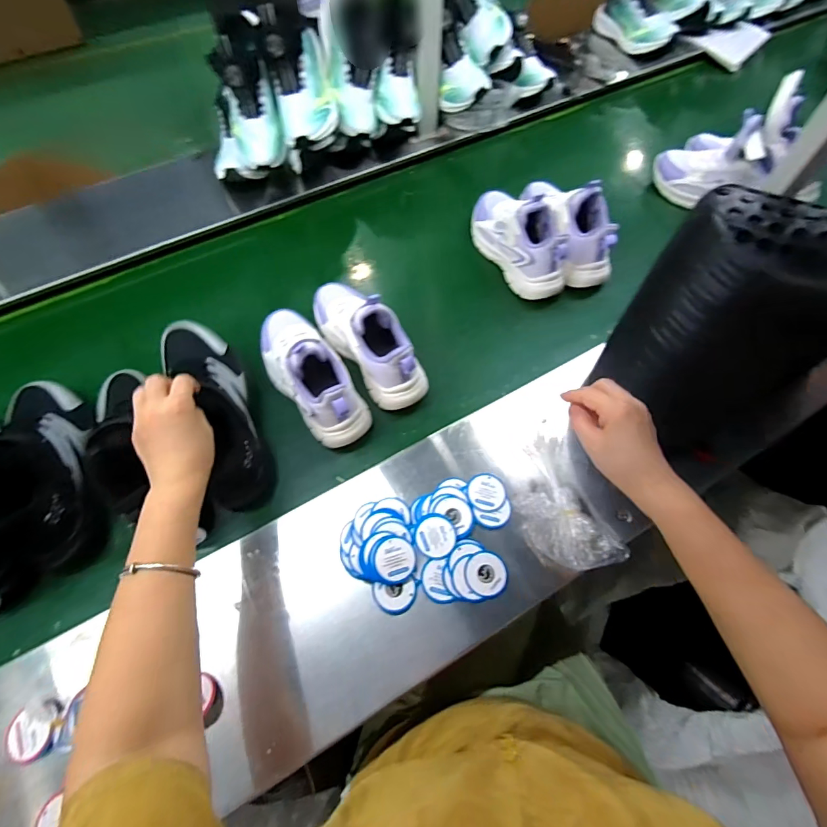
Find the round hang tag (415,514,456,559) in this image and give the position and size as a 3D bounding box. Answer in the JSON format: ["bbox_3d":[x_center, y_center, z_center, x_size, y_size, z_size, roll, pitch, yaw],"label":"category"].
[{"bbox_3d":[0.026,0.143,0.489,0.046,0.006,0.050,0,62,0],"label":"round hang tag"}]

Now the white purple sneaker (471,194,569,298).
[{"bbox_3d":[0.180,-0.311,0.720,0.091,0.134,0.234,-23,64,-12],"label":"white purple sneaker"}]

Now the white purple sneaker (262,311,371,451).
[{"bbox_3d":[-0.156,-0.069,0.588,0.093,0.118,0.241,-28,65,-14],"label":"white purple sneaker"}]

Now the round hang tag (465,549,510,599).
[{"bbox_3d":[0.083,0.182,0.474,0.048,0.004,0.049,0,69,0],"label":"round hang tag"}]

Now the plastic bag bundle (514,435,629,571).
[{"bbox_3d":[0.169,0.105,0.501,0.094,0.019,0.162,-15,63,-7],"label":"plastic bag bundle"}]

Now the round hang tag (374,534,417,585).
[{"bbox_3d":[-0.020,0.164,0.472,0.049,0.009,0.051,4,73,-12],"label":"round hang tag"}]

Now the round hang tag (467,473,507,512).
[{"bbox_3d":[0.092,0.098,0.522,0.046,0.004,0.049,0,62,0],"label":"round hang tag"}]

